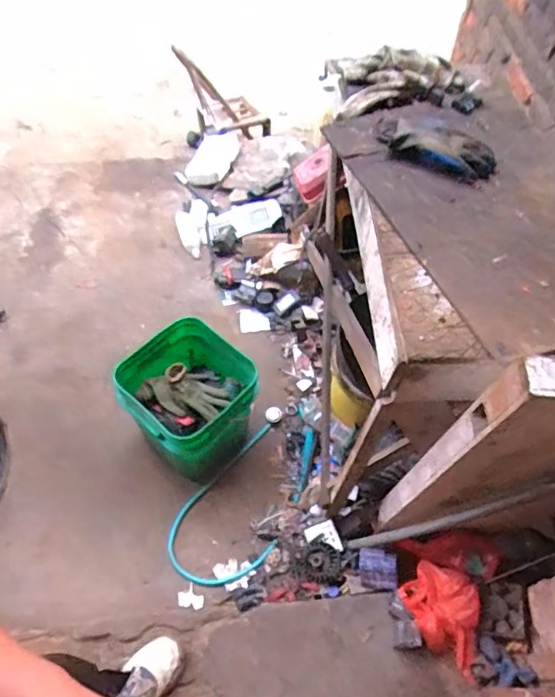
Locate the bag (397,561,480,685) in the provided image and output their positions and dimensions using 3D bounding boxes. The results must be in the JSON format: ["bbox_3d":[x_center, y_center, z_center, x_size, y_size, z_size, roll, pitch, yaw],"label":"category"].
[{"bbox_3d":[0.393,0.643,1.214,0.184,0.070,0.214,14,57,6],"label":"bag"}]

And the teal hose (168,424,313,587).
[{"bbox_3d":[-0.078,0.420,1.465,0.282,0.046,0.590,31,60,16],"label":"teal hose"}]

